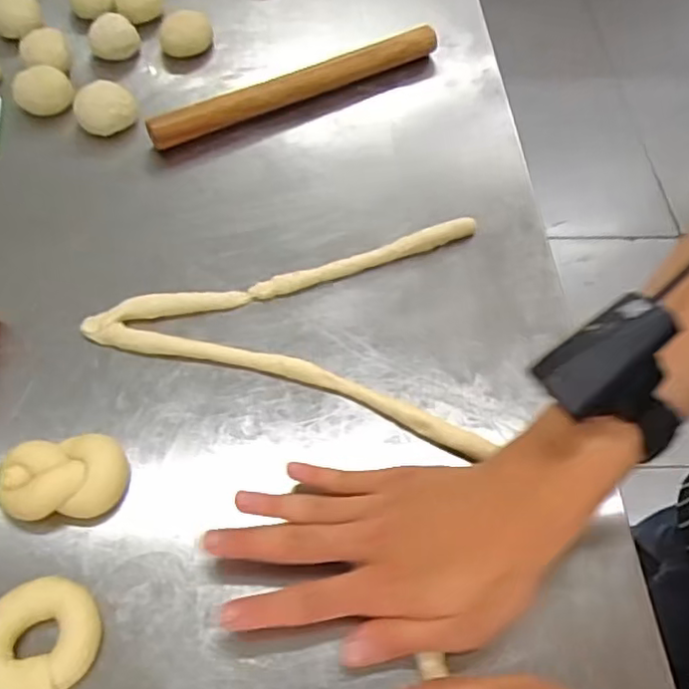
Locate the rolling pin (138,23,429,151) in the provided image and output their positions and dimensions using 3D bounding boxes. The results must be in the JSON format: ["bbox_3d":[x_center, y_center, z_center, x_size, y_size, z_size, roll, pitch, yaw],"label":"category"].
[{"bbox_3d":[-0.041,-0.248,0.603,0.300,0.029,0.025,-24,61,-16],"label":"rolling pin"}]

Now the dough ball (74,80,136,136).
[{"bbox_3d":[-0.217,-0.215,0.576,0.051,0.026,0.044,-23,61,-16],"label":"dough ball"}]

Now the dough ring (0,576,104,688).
[{"bbox_3d":[-0.167,0.161,0.344,0.063,0.016,0.064,1,57,-1],"label":"dough ring"}]

